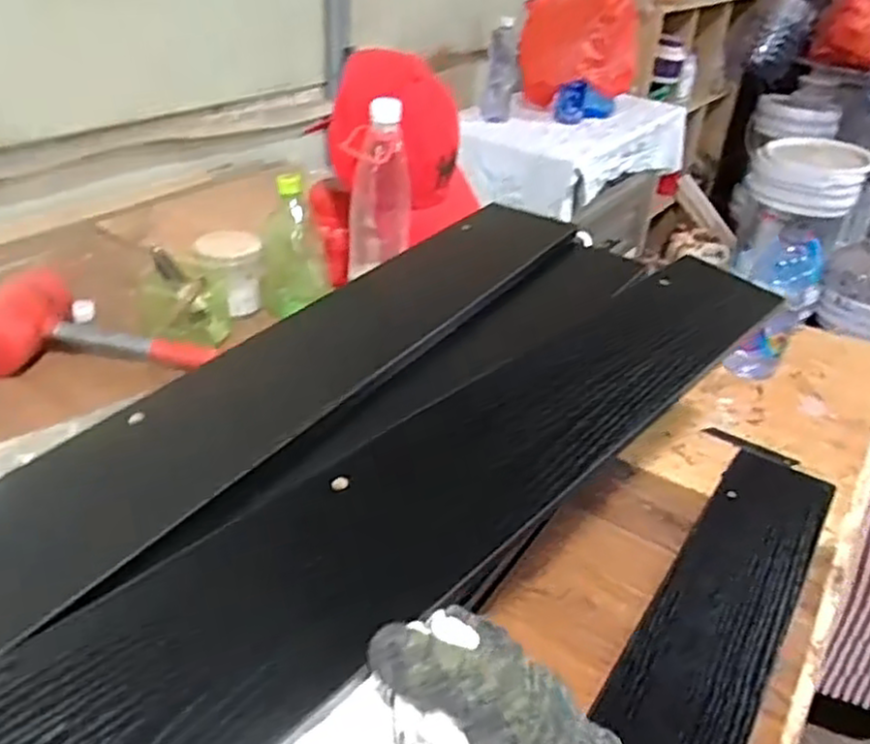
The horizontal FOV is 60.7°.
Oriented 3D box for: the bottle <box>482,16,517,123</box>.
[{"bbox_3d":[0.152,-0.694,1.731,0.073,0.213,0.077,6,32,4],"label":"bottle"}]

